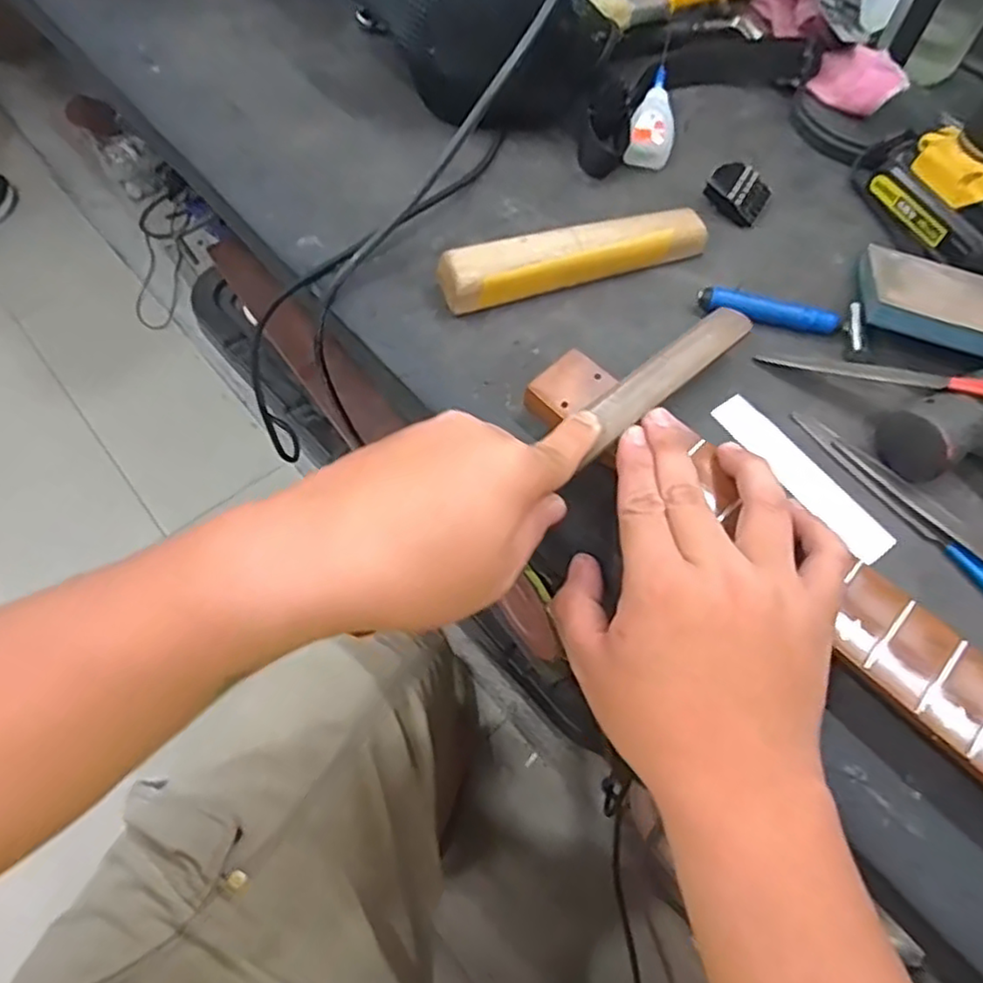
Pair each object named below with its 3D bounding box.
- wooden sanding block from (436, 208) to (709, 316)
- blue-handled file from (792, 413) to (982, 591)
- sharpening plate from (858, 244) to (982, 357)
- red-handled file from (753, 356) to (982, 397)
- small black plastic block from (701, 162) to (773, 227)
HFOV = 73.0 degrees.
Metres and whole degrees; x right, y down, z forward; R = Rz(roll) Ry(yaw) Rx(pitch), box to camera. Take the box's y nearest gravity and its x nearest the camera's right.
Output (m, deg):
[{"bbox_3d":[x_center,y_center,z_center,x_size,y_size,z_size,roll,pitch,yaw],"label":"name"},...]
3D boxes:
[{"bbox_3d":[0.055,-0.153,0.430,0.182,0.032,0.031,-18,67,-10],"label":"wooden sanding block"},{"bbox_3d":[0.243,0.020,0.363,0.016,0.013,0.187,-33,70,-16],"label":"blue-handled file"},{"bbox_3d":[0.291,-0.118,0.411,0.119,0.014,0.100,18,49,8],"label":"sharpening plate"},{"bbox_3d":[0.247,-0.063,0.372,0.181,0.011,0.015,16,63,30],"label":"red-handled file"},{"bbox_3d":[0.177,-0.213,0.470,0.041,0.017,0.039,38,69,15],"label":"small black plastic block"}]

